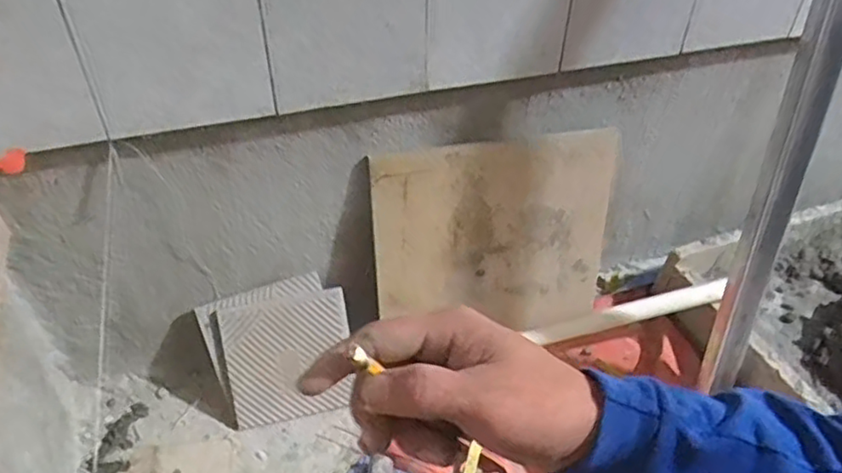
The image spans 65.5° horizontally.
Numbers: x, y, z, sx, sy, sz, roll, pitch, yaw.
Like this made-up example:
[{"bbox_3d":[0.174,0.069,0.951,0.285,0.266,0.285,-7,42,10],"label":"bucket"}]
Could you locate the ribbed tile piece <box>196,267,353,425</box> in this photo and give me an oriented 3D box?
[{"bbox_3d":[-0.164,0.139,0.789,0.162,0.167,0.014,-15,11,-9],"label":"ribbed tile piece"}]

